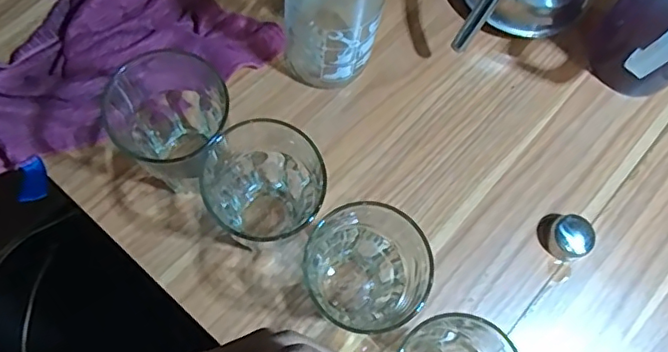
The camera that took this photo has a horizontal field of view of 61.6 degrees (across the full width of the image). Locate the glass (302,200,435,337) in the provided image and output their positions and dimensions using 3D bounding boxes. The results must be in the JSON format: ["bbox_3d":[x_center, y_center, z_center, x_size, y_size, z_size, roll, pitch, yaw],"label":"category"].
[{"bbox_3d":[0.028,0.080,0.461,0.098,0.097,0.090,1,74,-4],"label":"glass"}]

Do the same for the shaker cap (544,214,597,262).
[{"bbox_3d":[0.220,0.058,0.523,0.043,0.019,0.039,-25,77,-11],"label":"shaker cap"}]

